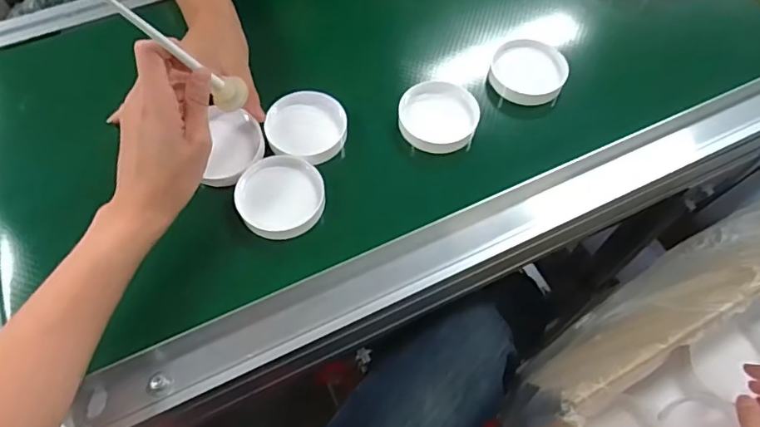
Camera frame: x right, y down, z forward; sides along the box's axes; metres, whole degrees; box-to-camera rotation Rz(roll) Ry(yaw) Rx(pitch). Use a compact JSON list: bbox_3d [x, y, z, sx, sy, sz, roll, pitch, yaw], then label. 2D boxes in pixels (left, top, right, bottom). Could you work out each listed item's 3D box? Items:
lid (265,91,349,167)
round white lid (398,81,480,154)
[{"bbox_3d":[-0.072,-0.082,0.507,0.075,0.025,0.072,1,61,-2],"label":"lid"},{"bbox_3d":[0.059,-0.100,0.532,0.077,0.016,0.080,1,61,-2],"label":"round white lid"}]

